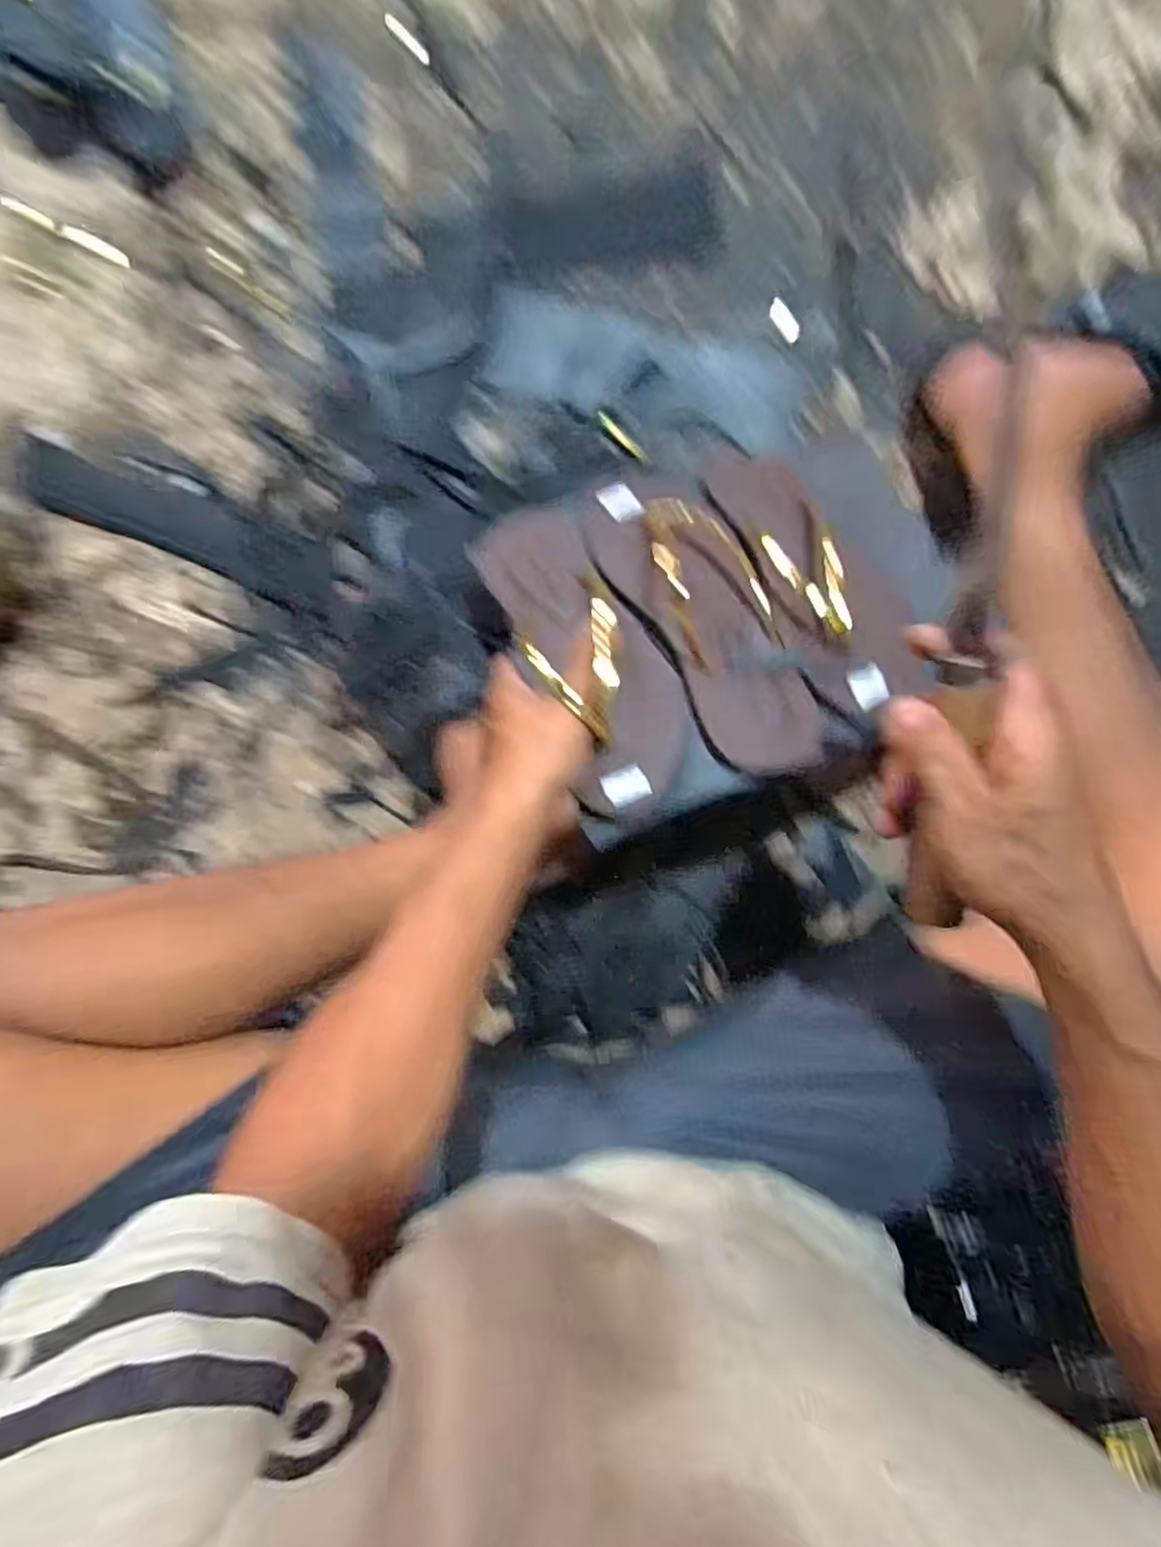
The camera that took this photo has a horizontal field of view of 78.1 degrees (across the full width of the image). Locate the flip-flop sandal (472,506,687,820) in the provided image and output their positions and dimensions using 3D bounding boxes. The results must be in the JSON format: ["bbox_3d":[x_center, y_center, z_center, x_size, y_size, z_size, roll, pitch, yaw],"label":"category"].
[{"bbox_3d":[-0.001,-0.087,0.449,0.082,0.046,0.227,-26,67,-1],"label":"flip-flop sandal"}]

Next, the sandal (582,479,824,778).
[{"bbox_3d":[0.076,-0.113,0.448,0.093,0.063,0.235,-24,67,-1],"label":"sandal"}]

